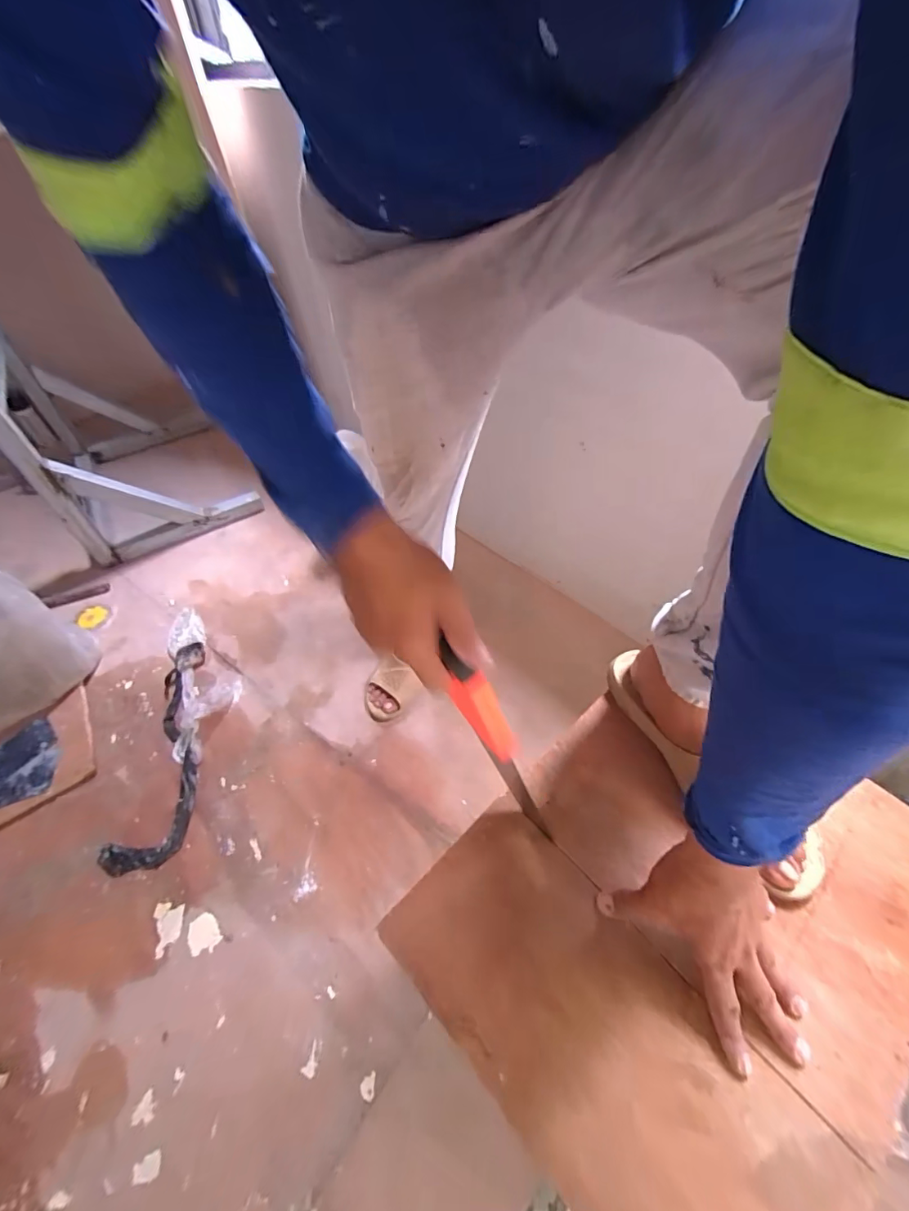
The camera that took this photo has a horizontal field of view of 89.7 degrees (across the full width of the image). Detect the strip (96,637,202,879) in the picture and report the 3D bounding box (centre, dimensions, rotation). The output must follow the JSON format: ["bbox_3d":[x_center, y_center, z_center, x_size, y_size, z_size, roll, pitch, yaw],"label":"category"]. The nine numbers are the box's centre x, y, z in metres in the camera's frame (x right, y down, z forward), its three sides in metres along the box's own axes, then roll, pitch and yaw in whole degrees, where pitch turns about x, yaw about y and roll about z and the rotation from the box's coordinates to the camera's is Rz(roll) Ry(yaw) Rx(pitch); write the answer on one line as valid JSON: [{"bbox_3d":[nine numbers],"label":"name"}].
[{"bbox_3d":[-0.608,0.298,1.002,0.154,0.020,0.504,-5,49,0],"label":"strip"}]

